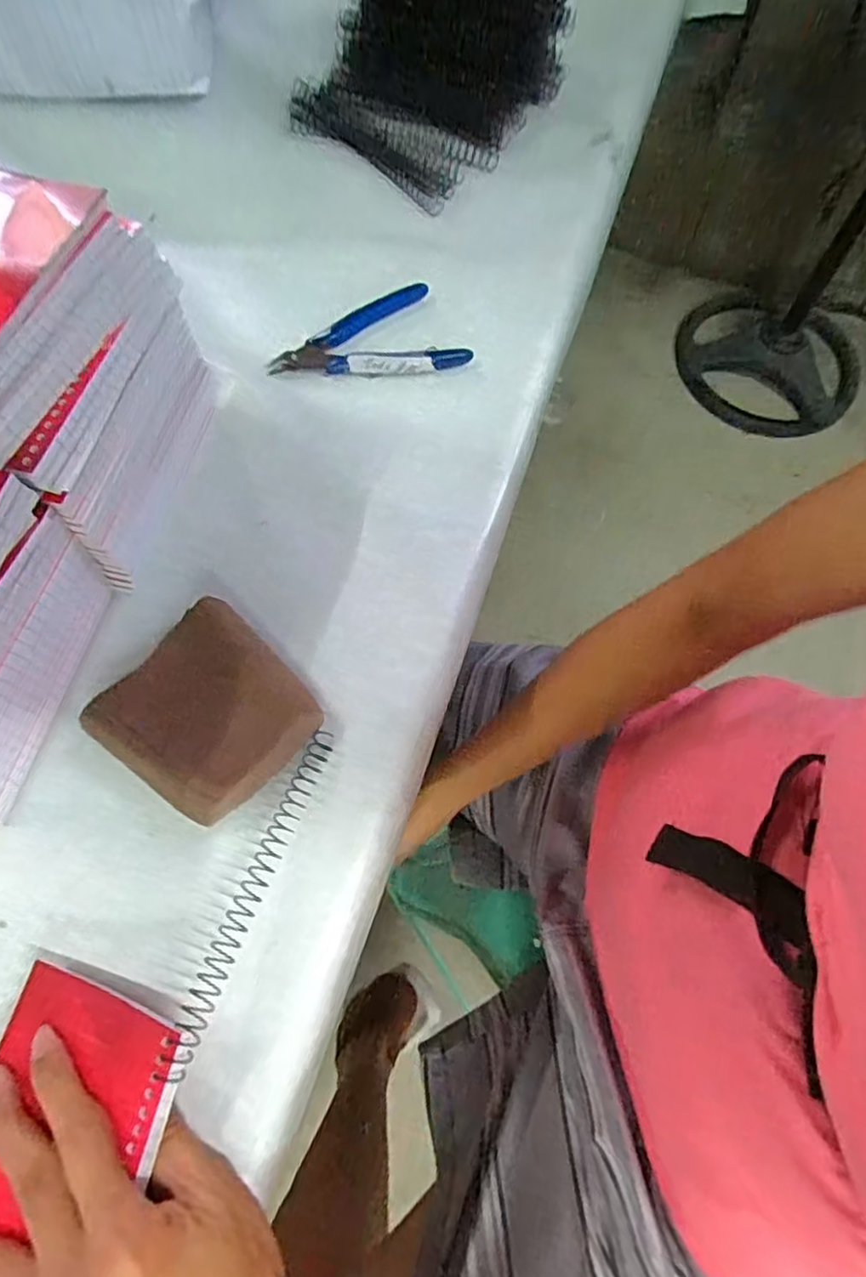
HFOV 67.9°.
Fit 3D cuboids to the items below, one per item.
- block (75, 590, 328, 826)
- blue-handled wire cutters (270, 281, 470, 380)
[{"bbox_3d":[-0.109,0.037,0.320,0.090,0.023,0.086,38,72,14],"label":"block"},{"bbox_3d":[-0.044,-0.197,0.418,0.123,0.008,0.069,-10,68,-5],"label":"blue-handled wire cutters"}]

